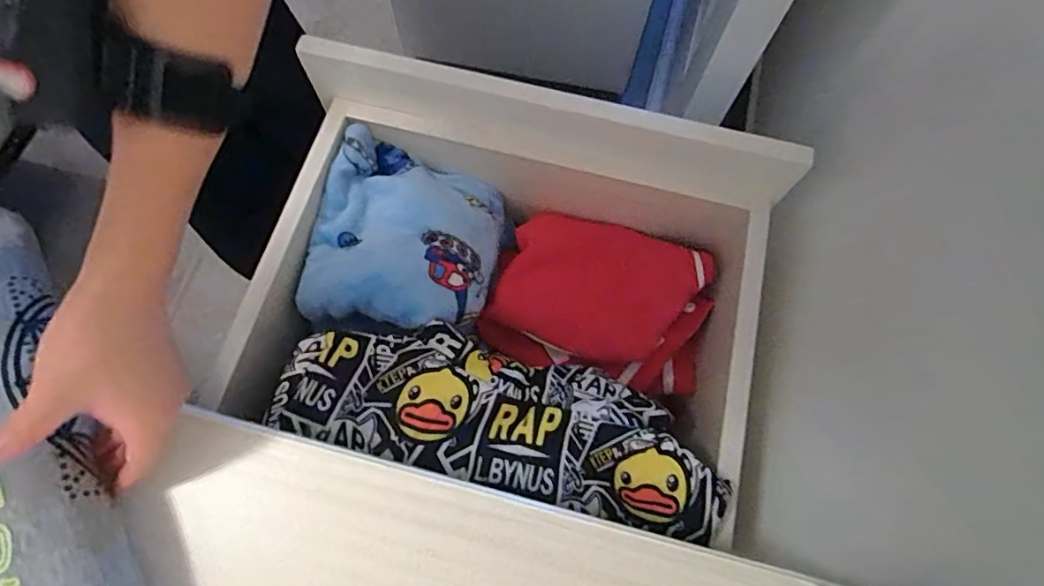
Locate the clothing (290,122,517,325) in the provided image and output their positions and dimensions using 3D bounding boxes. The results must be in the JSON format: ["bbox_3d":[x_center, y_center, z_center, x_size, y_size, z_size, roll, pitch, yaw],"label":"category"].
[{"bbox_3d":[-0.117,-0.051,0.570,0.182,0.100,0.199,12,70,2],"label":"clothing"}]

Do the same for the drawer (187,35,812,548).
[{"bbox_3d":[-0.012,-0.006,0.524,0.450,0.167,0.338,14,70,3],"label":"drawer"}]

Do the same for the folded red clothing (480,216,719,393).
[{"bbox_3d":[0.083,0.002,0.590,0.228,0.050,0.170,13,70,3],"label":"folded red clothing"}]

